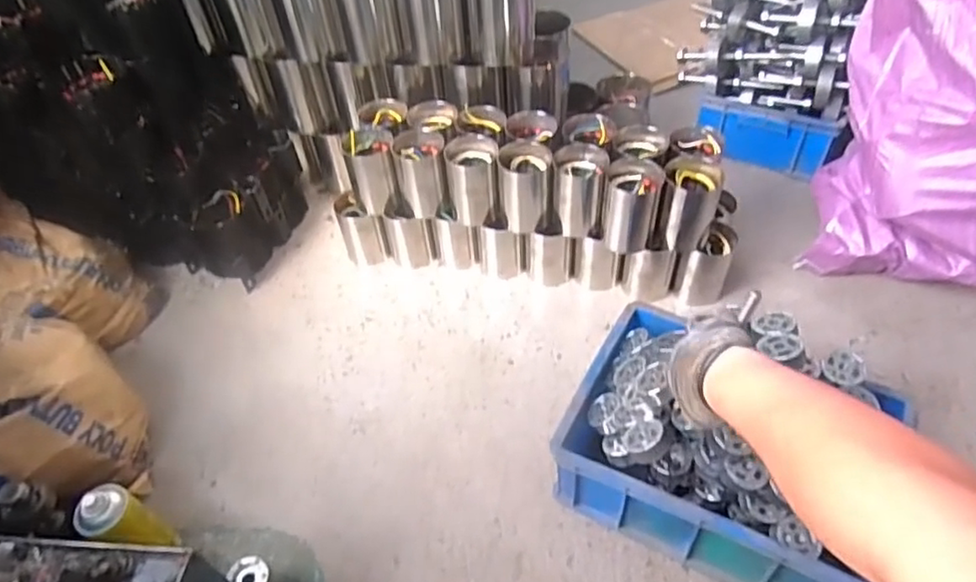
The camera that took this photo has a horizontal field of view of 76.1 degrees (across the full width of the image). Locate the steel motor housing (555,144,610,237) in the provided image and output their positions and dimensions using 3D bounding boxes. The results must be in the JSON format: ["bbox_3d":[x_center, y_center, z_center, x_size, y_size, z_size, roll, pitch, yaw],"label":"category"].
[{"bbox_3d":[0.160,-0.175,1.082,0.087,0.138,0.081,8,50,12],"label":"steel motor housing"}]

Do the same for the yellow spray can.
[{"bbox_3d":[-0.470,0.314,0.819,0.061,0.185,0.064,-2,48,3],"label":"yellow spray can"}]

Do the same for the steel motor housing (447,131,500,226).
[{"bbox_3d":[-0.026,-0.198,1.122,0.092,0.144,0.076,-7,48,-1],"label":"steel motor housing"}]

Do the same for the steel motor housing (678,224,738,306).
[{"bbox_3d":[0.392,-0.050,1.121,0.082,0.125,0.091,16,52,18],"label":"steel motor housing"}]

